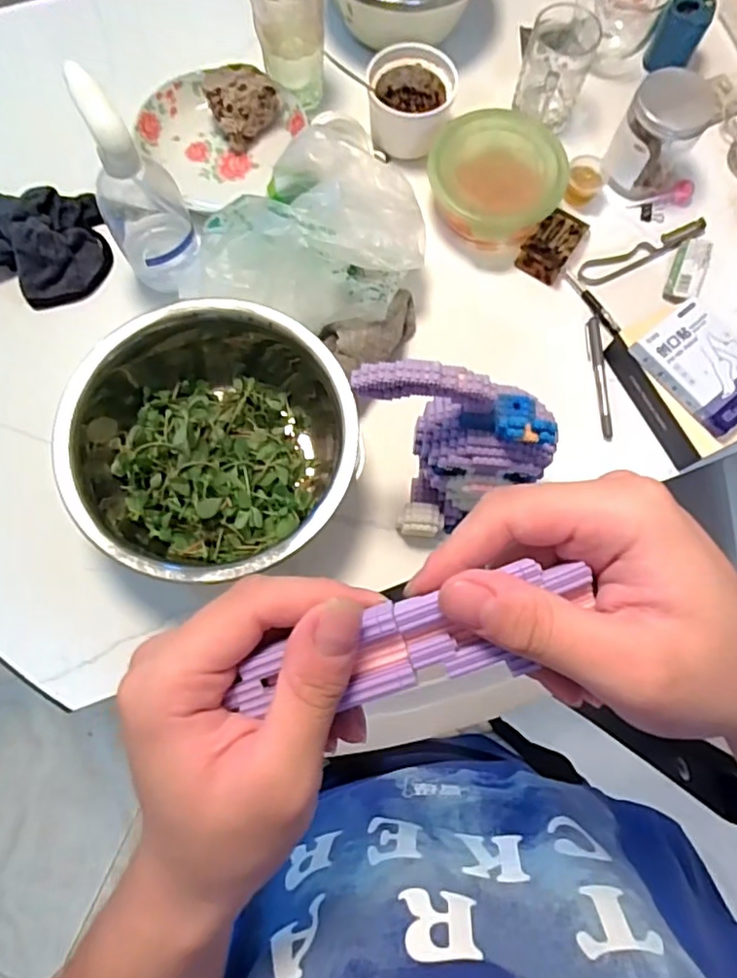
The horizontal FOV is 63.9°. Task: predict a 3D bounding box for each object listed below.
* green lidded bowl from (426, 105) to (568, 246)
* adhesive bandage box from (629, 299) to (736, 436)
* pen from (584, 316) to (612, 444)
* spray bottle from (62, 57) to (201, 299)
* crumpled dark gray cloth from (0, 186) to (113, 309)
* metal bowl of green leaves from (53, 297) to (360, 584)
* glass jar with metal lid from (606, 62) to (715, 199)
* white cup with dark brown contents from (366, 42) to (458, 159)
[{"bbox_3d":[0.139,-0.341,0.659,0.141,0.069,0.131,0,75,-2],"label":"green lidded bowl"},{"bbox_3d":[0.327,-0.121,0.574,0.080,0.017,0.121,-38,79,-11],"label":"adhesive bandage box"},{"bbox_3d":[0.248,-0.120,0.633,0.015,0.010,0.137,-2,75,-2],"label":"pen"},{"bbox_3d":[-0.213,-0.276,0.554,0.073,0.194,0.069,24,75,5],"label":"spray bottle"},{"bbox_3d":[-0.358,-0.264,0.637,0.139,0.045,0.123,-18,76,-7],"label":"crumpled dark gray cloth"},{"bbox_3d":[-0.144,-0.041,0.550,0.247,0.098,0.233,0,75,-2],"label":"metal bowl of green leaves"},{"bbox_3d":[0.321,-0.390,0.650,0.082,0.094,0.087,0,75,-2],"label":"glass jar with metal lid"},{"bbox_3d":[0.048,-0.444,0.680,0.097,0.075,0.078,0,75,-2],"label":"white cup with dark brown contents"}]

